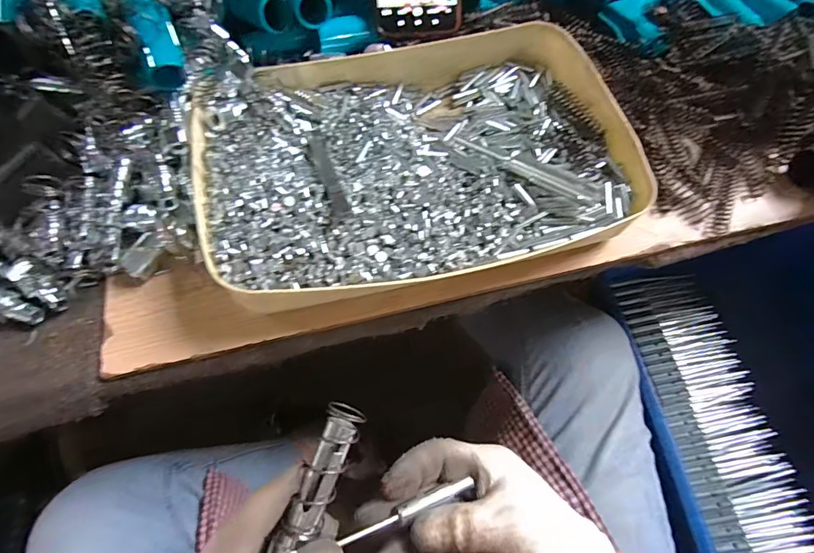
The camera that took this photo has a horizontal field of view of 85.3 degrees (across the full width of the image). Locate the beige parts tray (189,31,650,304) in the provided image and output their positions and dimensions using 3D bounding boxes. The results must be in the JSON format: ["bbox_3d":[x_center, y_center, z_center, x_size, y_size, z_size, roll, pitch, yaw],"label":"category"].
[{"bbox_3d":[0.008,-0.097,0.362,0.333,0.049,0.234,-15,64,-10],"label":"beige parts tray"}]

